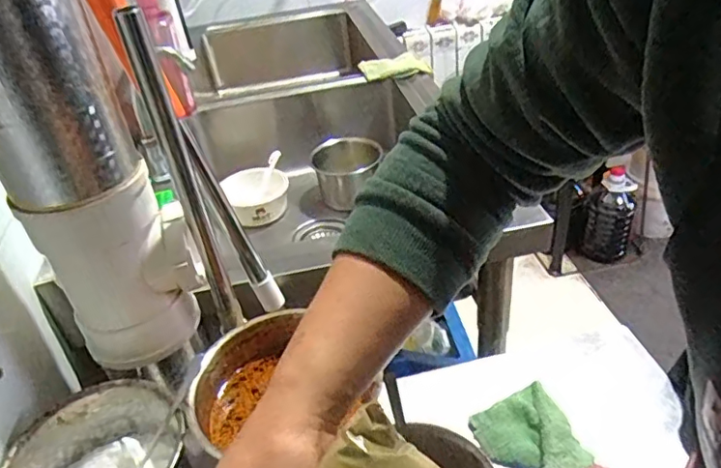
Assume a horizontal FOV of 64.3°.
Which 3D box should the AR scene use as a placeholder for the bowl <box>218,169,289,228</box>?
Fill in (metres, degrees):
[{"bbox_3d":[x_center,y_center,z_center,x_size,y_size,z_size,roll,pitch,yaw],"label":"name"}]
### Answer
[{"bbox_3d":[-0.200,-0.077,1.123,0.122,0.075,0.122,-5,36,4],"label":"bowl"}]

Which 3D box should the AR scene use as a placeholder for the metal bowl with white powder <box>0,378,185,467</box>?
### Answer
[{"bbox_3d":[-0.231,0.222,0.520,0.146,0.087,0.151,-5,36,4],"label":"metal bowl with white powder"}]

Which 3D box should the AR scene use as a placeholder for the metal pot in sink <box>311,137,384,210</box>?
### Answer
[{"bbox_3d":[-0.027,-0.114,1.147,0.134,0.115,0.125,3,37,14],"label":"metal pot in sink"}]

